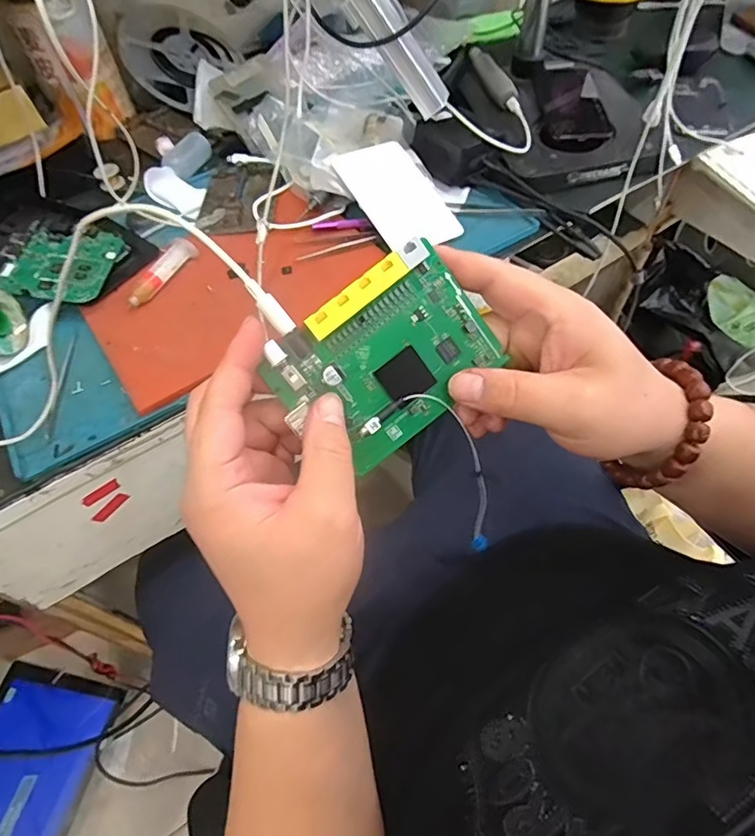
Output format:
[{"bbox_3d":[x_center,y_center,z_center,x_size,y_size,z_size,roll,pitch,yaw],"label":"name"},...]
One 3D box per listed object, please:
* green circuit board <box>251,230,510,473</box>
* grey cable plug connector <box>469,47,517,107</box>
[{"bbox_3d":[0.005,-0.029,0.270,0.106,0.010,0.081,-36,103,-2],"label":"green circuit board"},{"bbox_3d":[0.149,-0.449,0.689,0.024,0.024,0.128,-13,56,-4],"label":"grey cable plug connector"}]

